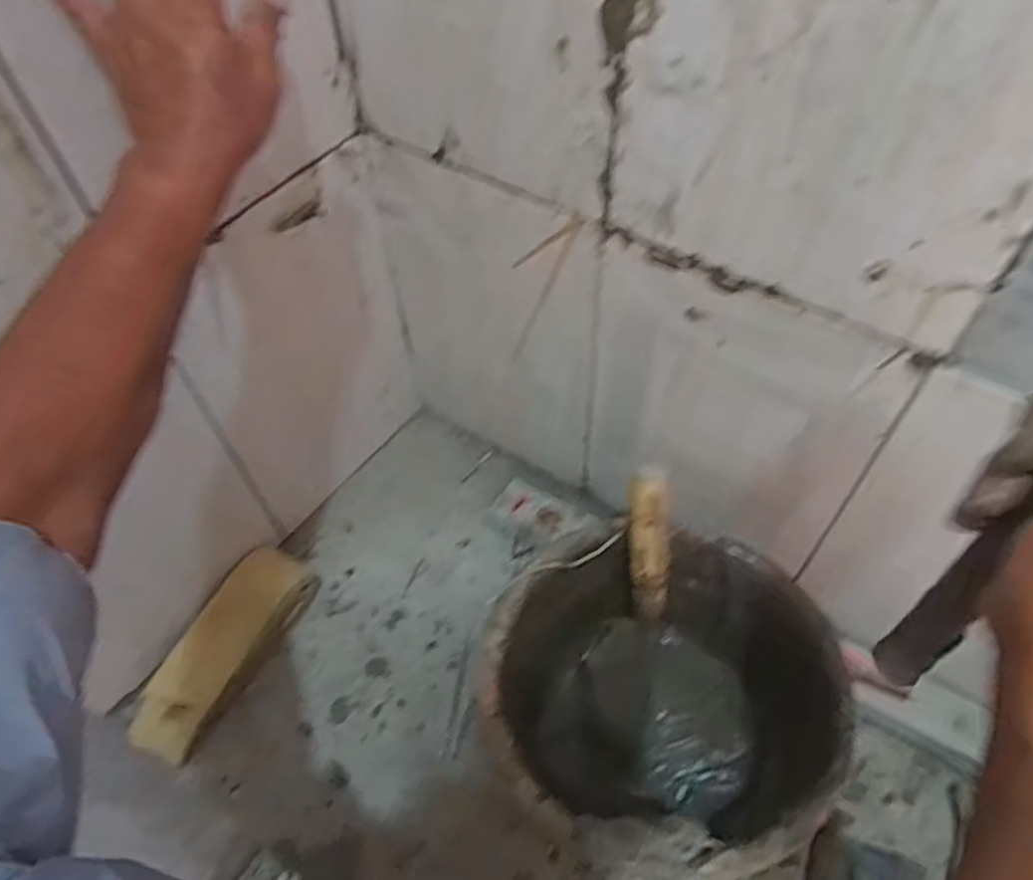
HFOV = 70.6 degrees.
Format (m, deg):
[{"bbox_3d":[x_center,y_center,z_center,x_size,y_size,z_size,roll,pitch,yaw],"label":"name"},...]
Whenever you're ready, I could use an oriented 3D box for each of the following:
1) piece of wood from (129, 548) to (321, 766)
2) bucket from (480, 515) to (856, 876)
[{"bbox_3d":[-0.310,0.219,0.775,0.083,0.061,0.232,27,61,19],"label":"piece of wood"},{"bbox_3d":[0.119,0.240,0.643,0.256,0.212,0.255,-1,55,2],"label":"bucket"}]

